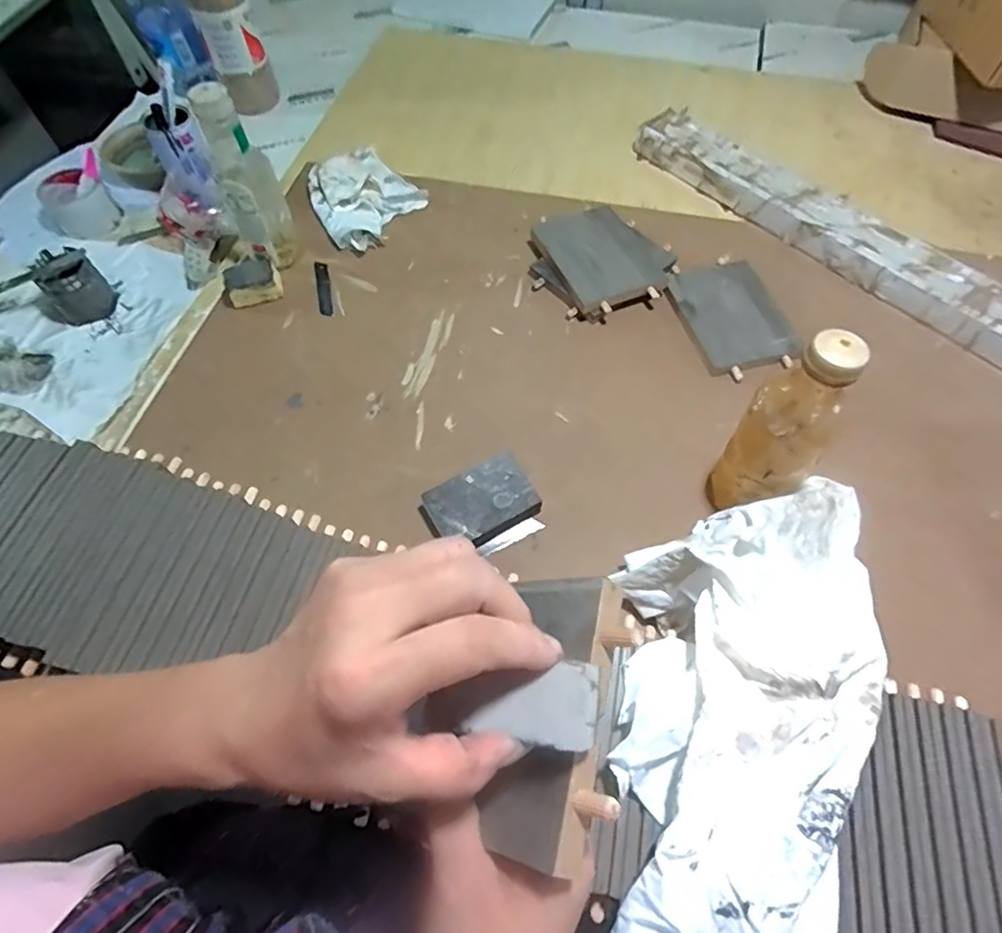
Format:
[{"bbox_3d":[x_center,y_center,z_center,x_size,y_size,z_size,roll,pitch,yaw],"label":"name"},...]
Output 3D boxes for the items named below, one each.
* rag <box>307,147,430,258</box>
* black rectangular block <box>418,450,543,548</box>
[{"bbox_3d":[-0.195,-0.375,0.779,0.167,0.035,0.157,41,71,19],"label":"rag"},{"bbox_3d":[-0.021,0.037,0.550,0.105,0.031,0.067,-26,66,-12],"label":"black rectangular block"}]

